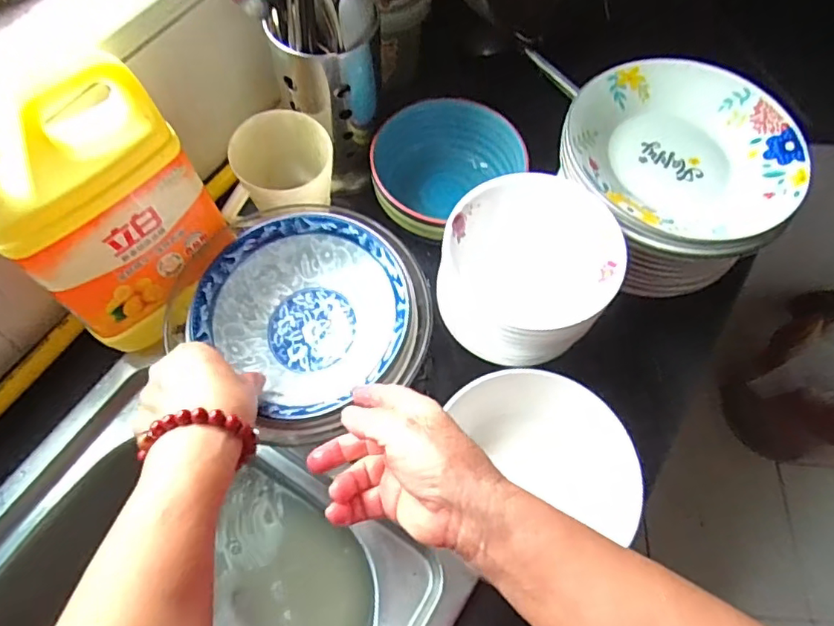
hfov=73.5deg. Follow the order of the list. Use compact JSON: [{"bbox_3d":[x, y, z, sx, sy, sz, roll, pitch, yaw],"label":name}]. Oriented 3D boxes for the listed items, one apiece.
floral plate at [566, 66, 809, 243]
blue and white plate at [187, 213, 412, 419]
[{"bbox_3d":[0.227,-0.138,0.479,0.183,0.033,0.186,-29,70,-15],"label":"floral plate"},{"bbox_3d":[-0.097,0.005,0.476,0.175,0.057,0.168,1,65,-2],"label":"blue and white plate"}]

